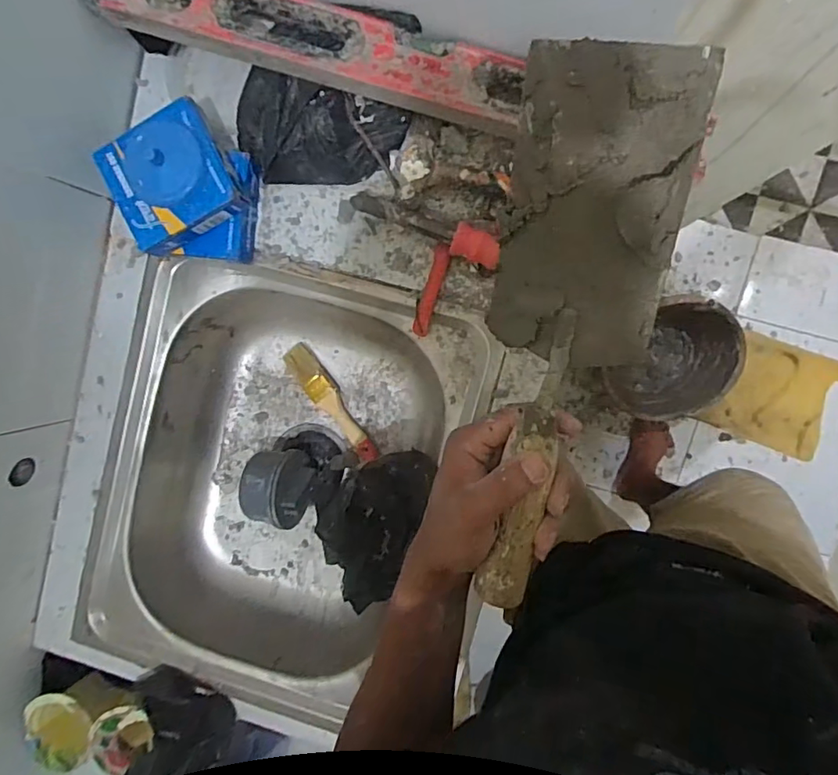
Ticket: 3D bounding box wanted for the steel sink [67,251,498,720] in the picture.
[{"bbox_3d":[-0.157,0.109,0.672,0.385,0.138,0.487,16,97,4],"label":"steel sink"}]

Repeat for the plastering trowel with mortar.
[{"bbox_3d":[0.081,-0.012,0.335,0.096,0.051,0.338,9,110,5],"label":"plastering trowel with mortar"}]

